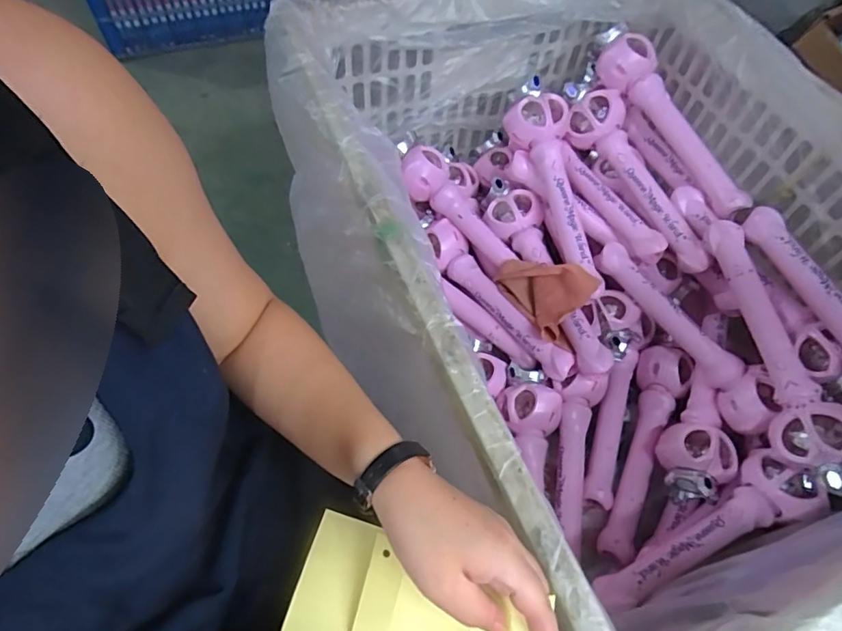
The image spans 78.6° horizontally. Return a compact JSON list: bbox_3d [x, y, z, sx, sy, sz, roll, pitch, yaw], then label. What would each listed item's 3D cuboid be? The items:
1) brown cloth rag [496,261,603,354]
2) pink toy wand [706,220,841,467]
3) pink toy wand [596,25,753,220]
[{"bbox_3d":[0.179,-0.031,0.787,0.151,0.026,0.116,25,95,34],"label":"brown cloth rag"},{"bbox_3d":[0.470,0.028,0.688,0.067,0.086,0.334,-5,59,-7],"label":"pink toy wand"},{"bbox_3d":[0.390,-0.307,0.815,0.069,0.068,0.352,-31,83,-21],"label":"pink toy wand"}]

